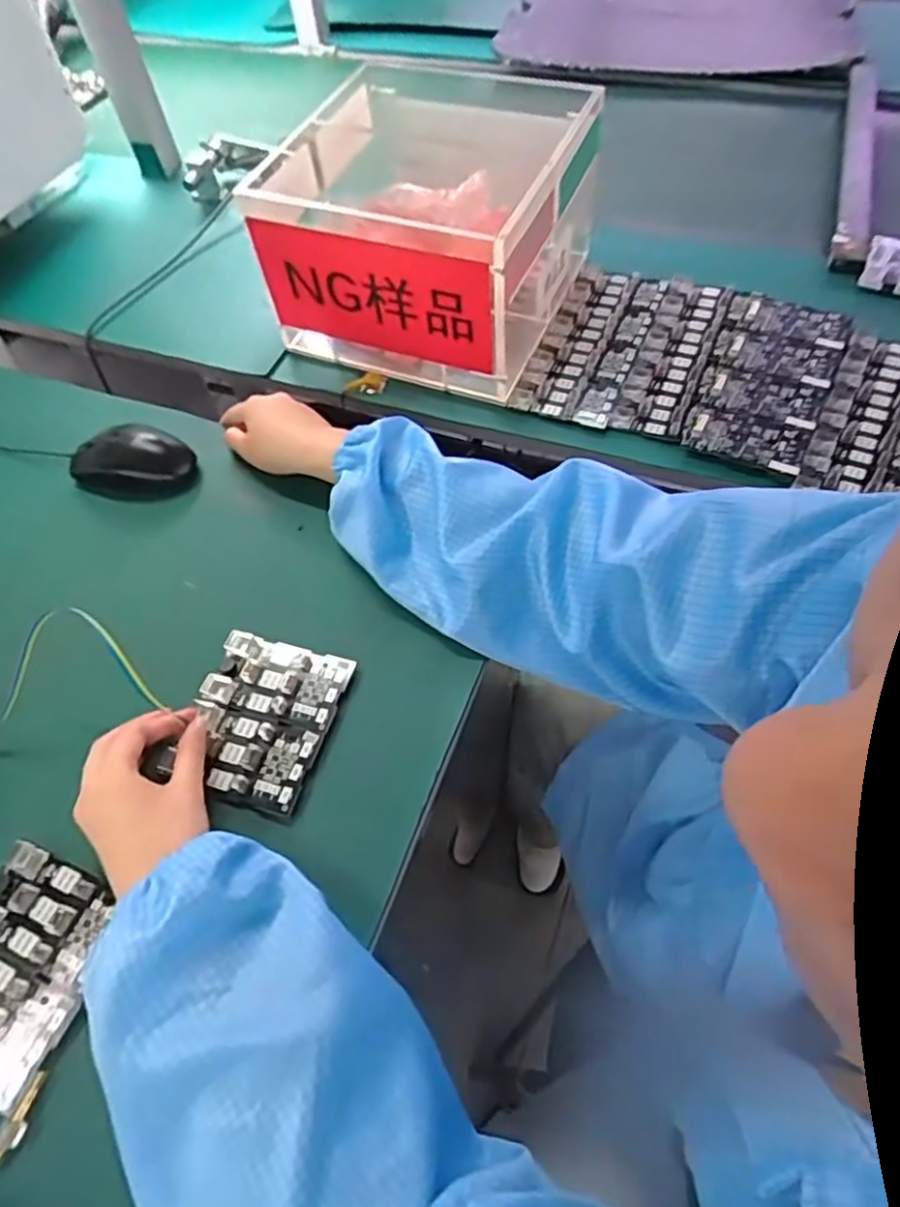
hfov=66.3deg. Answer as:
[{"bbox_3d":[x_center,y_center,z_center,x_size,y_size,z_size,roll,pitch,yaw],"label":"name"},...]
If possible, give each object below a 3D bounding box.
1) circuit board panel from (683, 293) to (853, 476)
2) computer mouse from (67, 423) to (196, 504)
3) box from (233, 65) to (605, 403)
[{"bbox_3d":[0.304,-0.215,0.657,0.110,0.025,0.224,21,61,17],"label":"circuit board panel"},{"bbox_3d":[-0.283,-0.129,0.608,0.113,0.035,0.062,5,58,8],"label":"computer mouse"},{"bbox_3d":[-0.018,-0.385,0.712,0.282,0.180,0.295,18,60,15],"label":"box"}]

